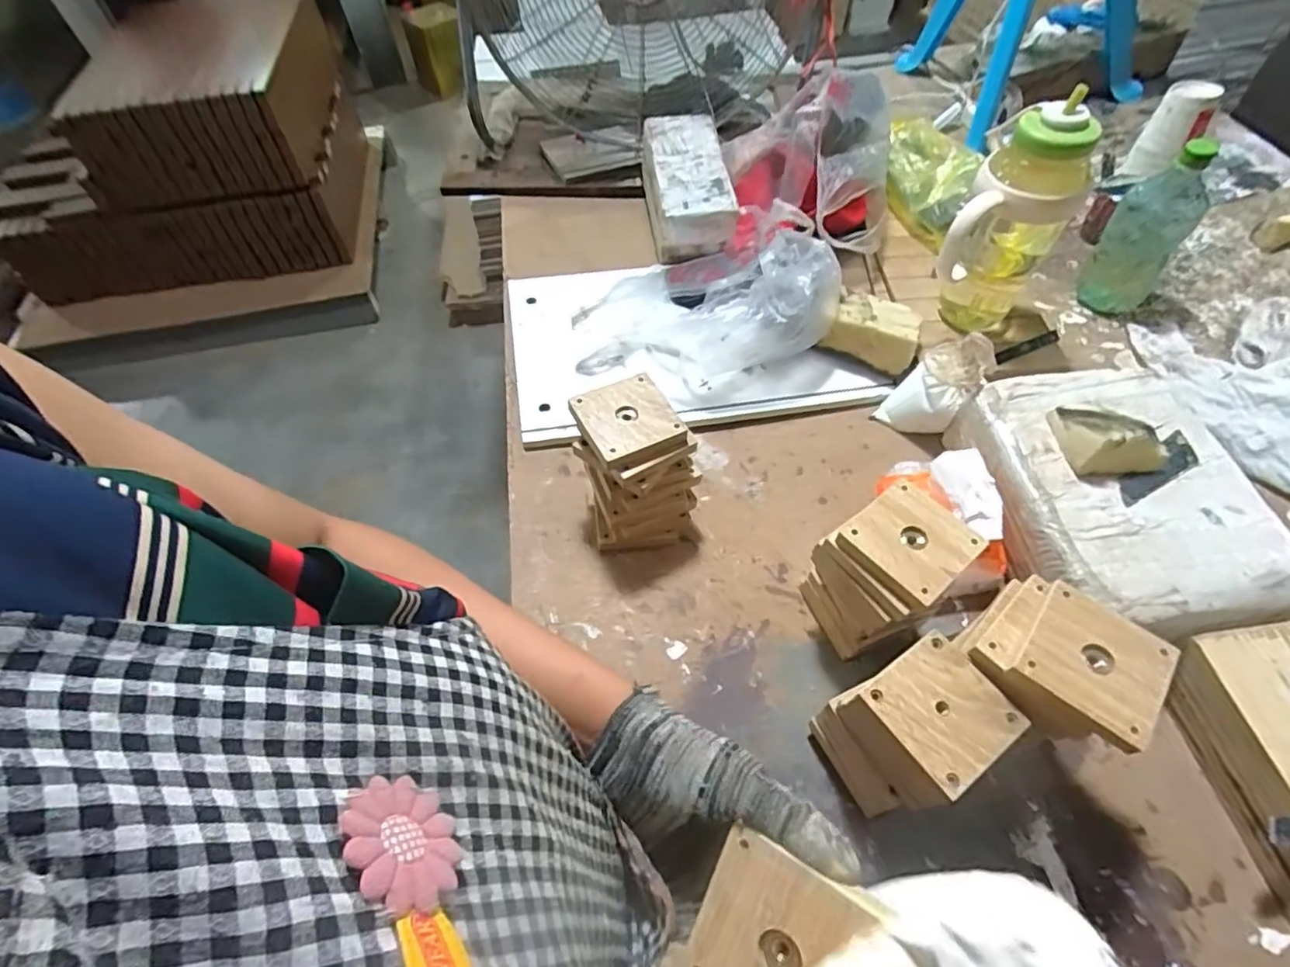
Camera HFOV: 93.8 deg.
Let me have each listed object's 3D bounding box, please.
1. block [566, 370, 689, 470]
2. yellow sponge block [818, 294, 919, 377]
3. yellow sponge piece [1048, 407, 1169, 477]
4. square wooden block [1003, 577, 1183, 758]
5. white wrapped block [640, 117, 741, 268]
[{"bbox_3d":[-0.016,-0.058,0.546,0.079,0.019,0.085,-25,59,-13],"label":"block"},{"bbox_3d":[0.276,-0.182,0.727,0.102,0.055,0.070,21,60,17],"label":"yellow sponge block"},{"bbox_3d":[0.432,-0.044,0.552,0.086,0.039,0.067,5,57,7],"label":"yellow sponge piece"},{"bbox_3d":[0.299,0.119,0.401,0.079,0.009,0.081,34,65,23],"label":"square wooden block"},{"bbox_3d":[0.058,-0.431,0.875,0.114,0.089,0.216,-8,56,-1],"label":"white wrapped block"}]

